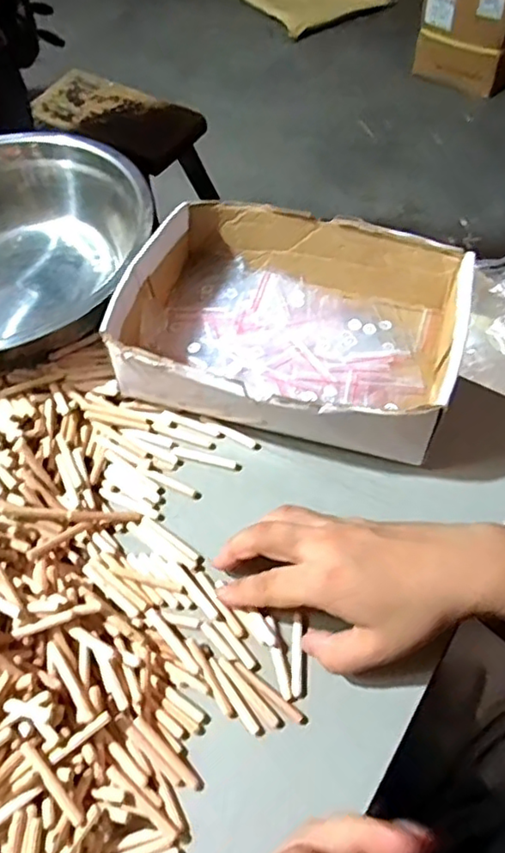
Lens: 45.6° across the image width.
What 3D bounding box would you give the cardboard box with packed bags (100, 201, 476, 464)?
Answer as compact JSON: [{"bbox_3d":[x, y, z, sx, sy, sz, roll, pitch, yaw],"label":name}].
[{"bbox_3d":[0.032,-0.082,0.463,0.239,0.075,0.189,14,61,11],"label":"cardboard box with packed bags"}]

